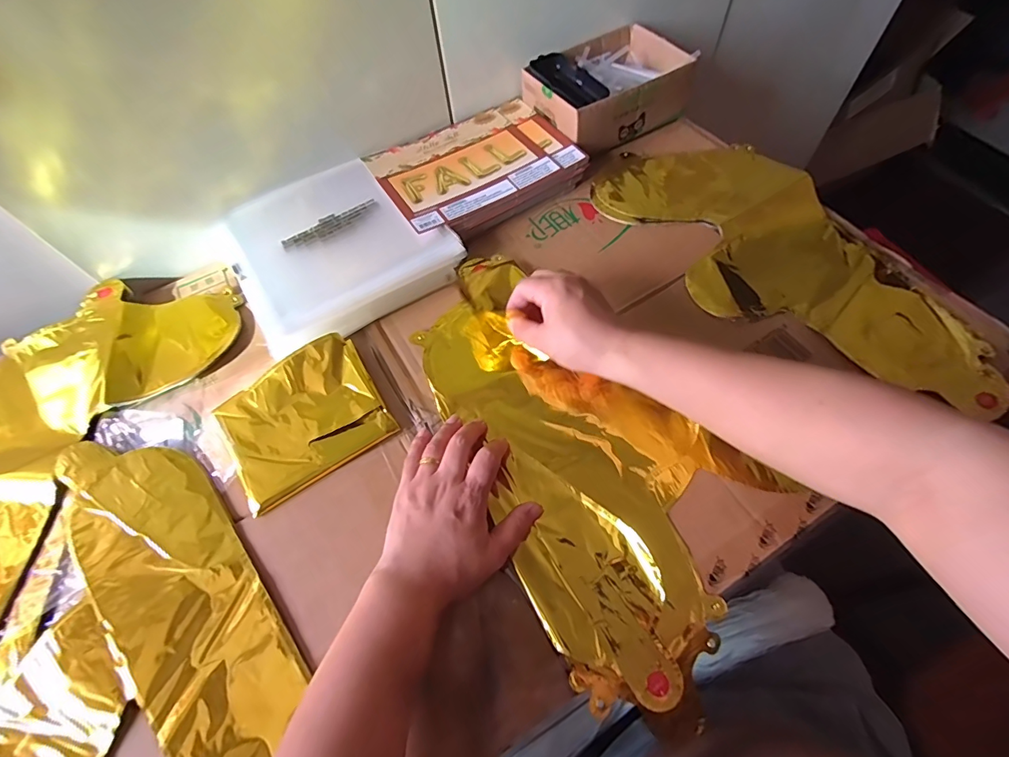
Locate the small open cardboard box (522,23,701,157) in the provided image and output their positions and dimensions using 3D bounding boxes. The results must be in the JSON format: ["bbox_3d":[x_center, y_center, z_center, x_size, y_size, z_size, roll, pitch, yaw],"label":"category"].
[{"bbox_3d":[0.136,-0.384,0.602,0.191,0.063,0.134,-31,63,-13],"label":"small open cardboard box"}]

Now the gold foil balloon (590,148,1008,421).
[{"bbox_3d":[0.289,-0.127,0.475,0.200,0.023,0.415,-29,67,-10],"label":"gold foil balloon"}]

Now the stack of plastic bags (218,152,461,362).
[{"bbox_3d":[-0.191,-0.150,0.499,0.212,0.032,0.218,-33,68,-12],"label":"stack of plastic bags"}]

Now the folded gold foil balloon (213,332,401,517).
[{"bbox_3d":[-0.185,0.035,0.416,0.136,0.015,0.120,-32,67,-12],"label":"folded gold foil balloon"}]

